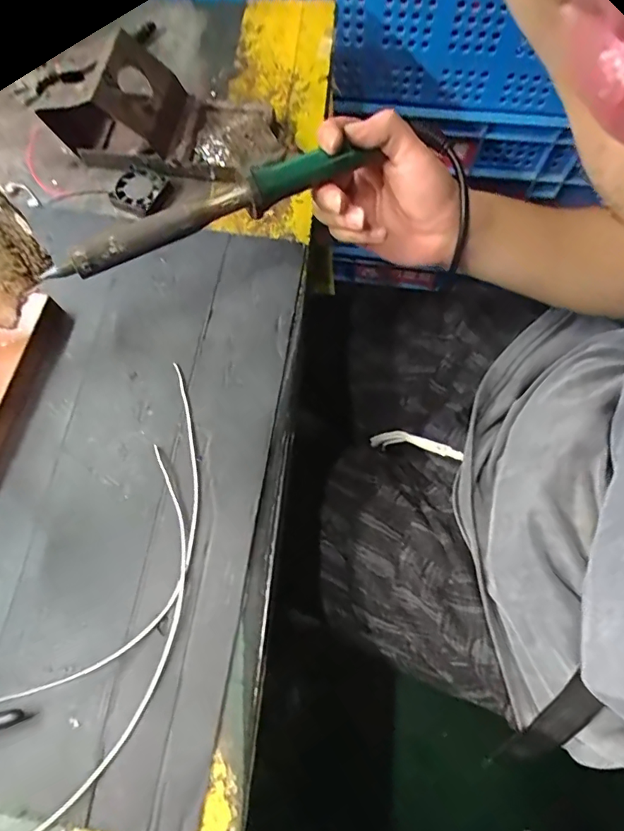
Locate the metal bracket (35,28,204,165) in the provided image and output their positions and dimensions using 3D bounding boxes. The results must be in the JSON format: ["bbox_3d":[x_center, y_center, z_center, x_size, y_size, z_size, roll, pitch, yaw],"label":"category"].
[{"bbox_3d":[-0.150,-0.258,0.421,0.096,0.078,0.084,8,70,4],"label":"metal bracket"}]

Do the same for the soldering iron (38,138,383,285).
[{"bbox_3d":[-0.069,-0.135,0.335,0.215,0.025,0.018,-27,71,-10],"label":"soldering iron"}]

